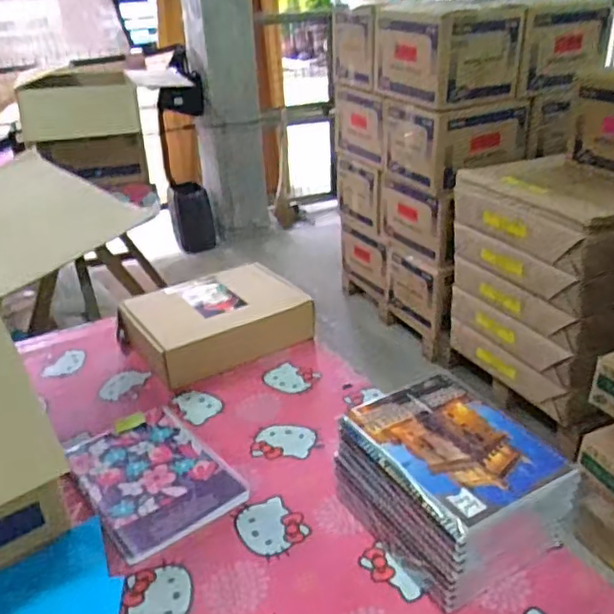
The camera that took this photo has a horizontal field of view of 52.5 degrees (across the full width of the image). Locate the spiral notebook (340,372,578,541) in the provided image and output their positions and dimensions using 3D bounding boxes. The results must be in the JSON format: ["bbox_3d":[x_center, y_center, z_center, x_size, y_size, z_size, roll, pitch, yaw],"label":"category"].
[{"bbox_3d":[0.149,0.139,0.644,0.152,0.017,0.194,-19,31,-25],"label":"spiral notebook"}]

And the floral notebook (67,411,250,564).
[{"bbox_3d":[-0.194,0.207,0.778,0.155,0.009,0.221,-22,35,-31],"label":"floral notebook"}]

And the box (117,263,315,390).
[{"bbox_3d":[-0.154,0.020,1.048,0.276,0.080,0.200,-21,34,-29],"label":"box"}]

